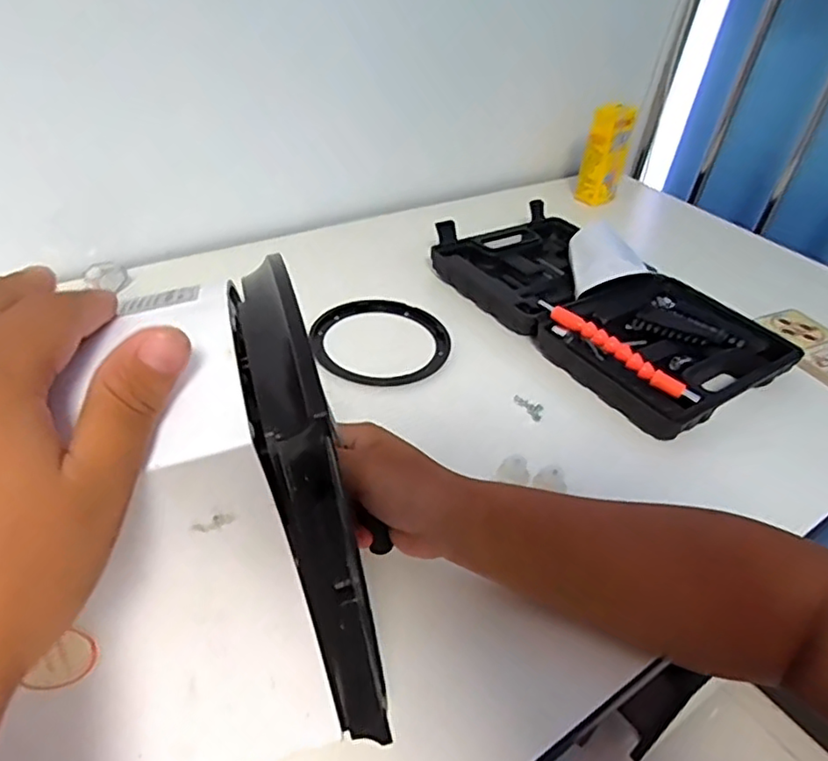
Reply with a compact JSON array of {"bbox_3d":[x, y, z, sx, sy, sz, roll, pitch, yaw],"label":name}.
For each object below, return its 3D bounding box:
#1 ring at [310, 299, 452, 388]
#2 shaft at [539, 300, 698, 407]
[{"bbox_3d":[-0.032,-0.039,0.595,0.127,0.015,0.129,5,38,-4],"label":"ring"},{"bbox_3d":[0.178,-0.029,0.559,0.164,0.025,0.012,35,46,31],"label":"shaft"}]

